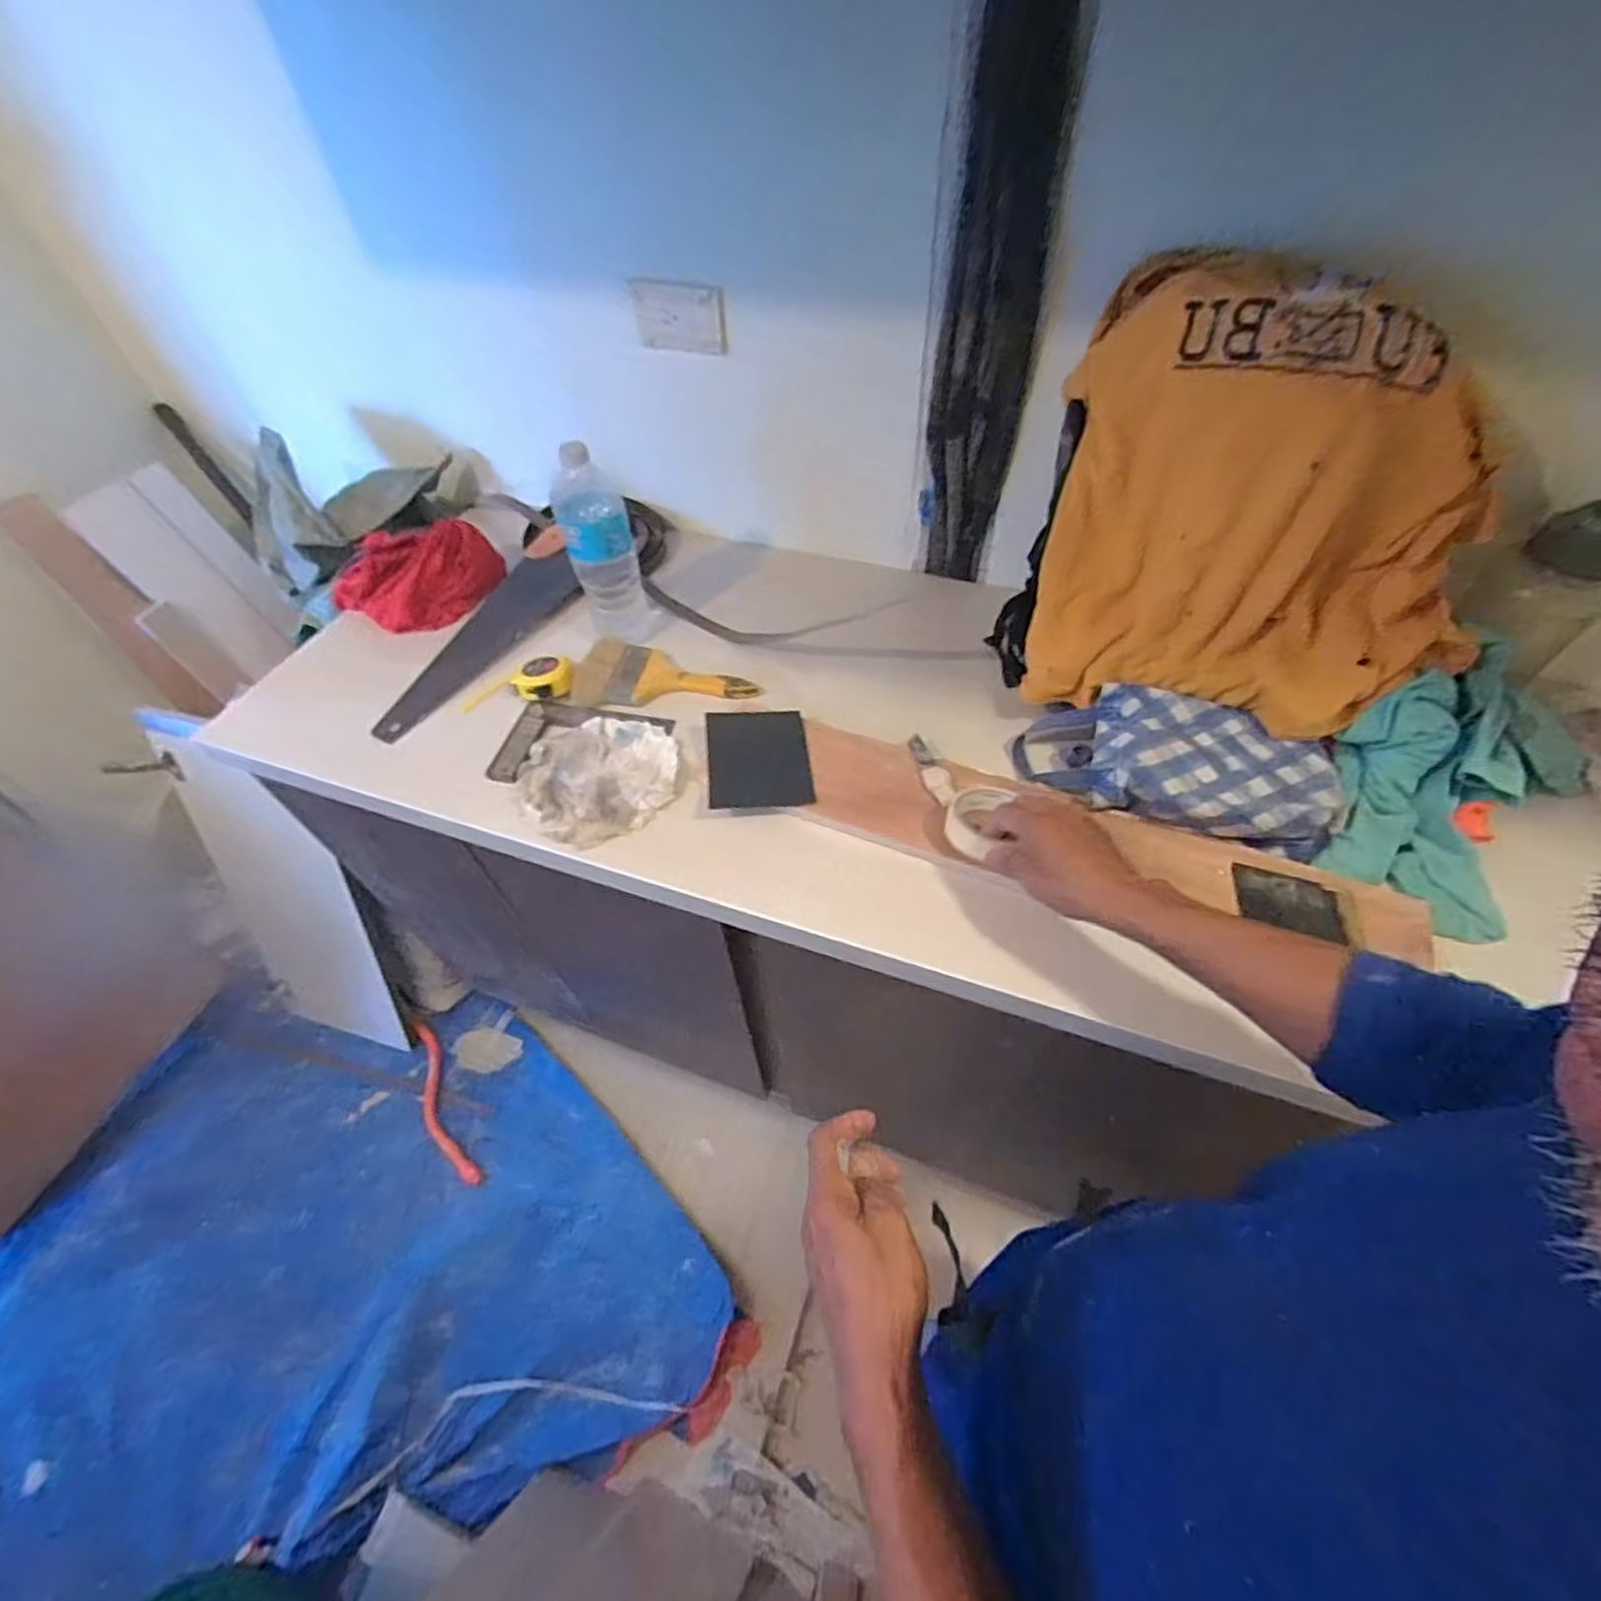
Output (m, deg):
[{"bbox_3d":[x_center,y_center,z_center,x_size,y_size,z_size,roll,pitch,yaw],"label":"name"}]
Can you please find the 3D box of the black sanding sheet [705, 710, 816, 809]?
[{"bbox_3d":[-0.046,-0.048,0.766,0.110,0.012,0.130,-1,55,-11],"label":"black sanding sheet"}]

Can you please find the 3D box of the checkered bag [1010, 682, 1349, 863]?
[{"bbox_3d":[0.381,-0.036,0.717,0.299,0.083,0.133,18,55,16],"label":"checkered bag"}]

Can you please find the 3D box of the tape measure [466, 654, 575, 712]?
[{"bbox_3d":[-0.347,-0.140,0.854,0.137,0.033,0.057,-21,54,-14],"label":"tape measure"}]

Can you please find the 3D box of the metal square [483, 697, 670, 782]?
[{"bbox_3d":[-0.257,-0.064,0.812,0.191,0.014,0.123,7,52,8],"label":"metal square"}]

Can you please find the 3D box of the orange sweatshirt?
[{"bbox_3d":[0.449,-0.275,0.656,0.398,0.304,0.249,14,54,14],"label":"orange sweatshirt"}]

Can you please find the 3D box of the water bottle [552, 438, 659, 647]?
[{"bbox_3d":[-0.242,-0.309,0.853,0.086,0.216,0.079,-16,53,-10],"label":"water bottle"}]

